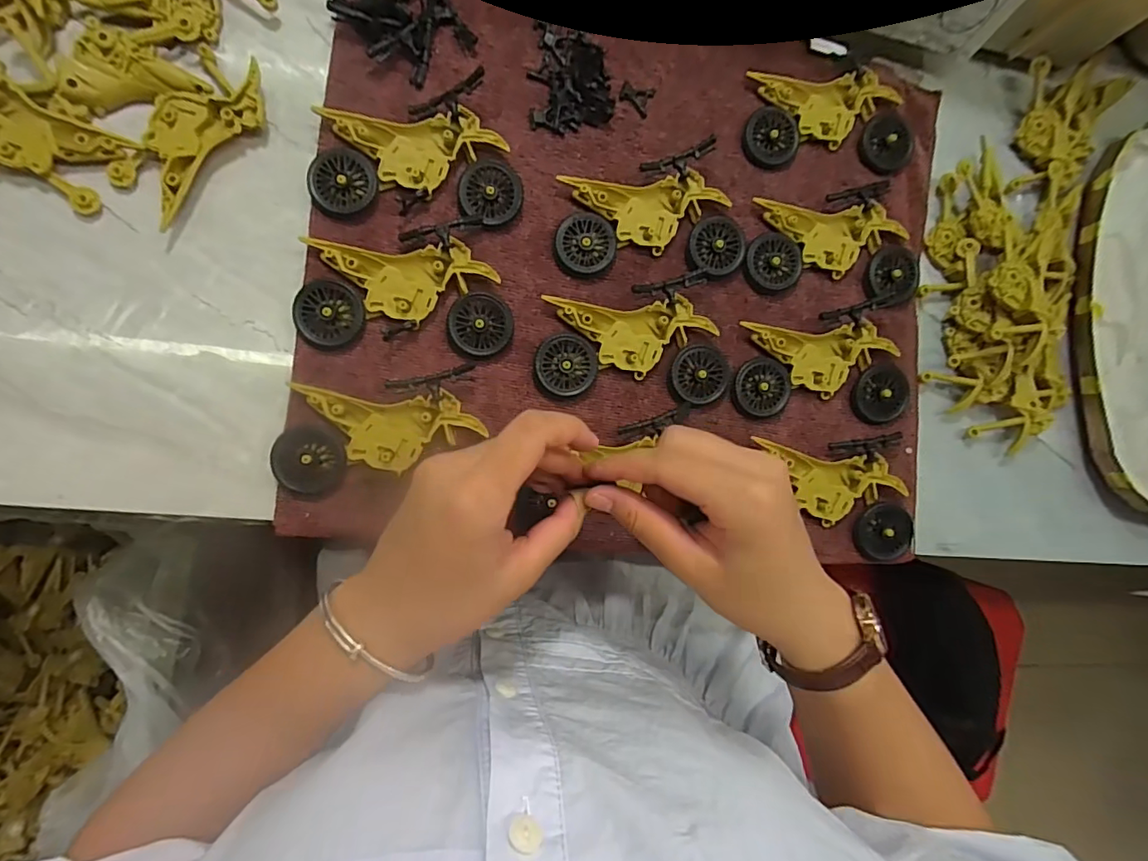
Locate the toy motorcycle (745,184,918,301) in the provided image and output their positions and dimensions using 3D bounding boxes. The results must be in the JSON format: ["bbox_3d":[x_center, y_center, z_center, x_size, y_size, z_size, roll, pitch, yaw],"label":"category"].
[{"bbox_3d":[0.168,-0.123,0.340,0.117,0.013,0.069,-3,89,-9],"label":"toy motorcycle"}]

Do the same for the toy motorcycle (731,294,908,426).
[{"bbox_3d":[0.158,-0.041,0.332,0.115,0.016,0.074,-7,89,-9],"label":"toy motorcycle"}]

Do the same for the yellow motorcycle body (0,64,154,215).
[{"bbox_3d":[-0.289,-0.158,0.275,0.099,0.012,0.047,30,84,-7],"label":"yellow motorcycle body"}]

